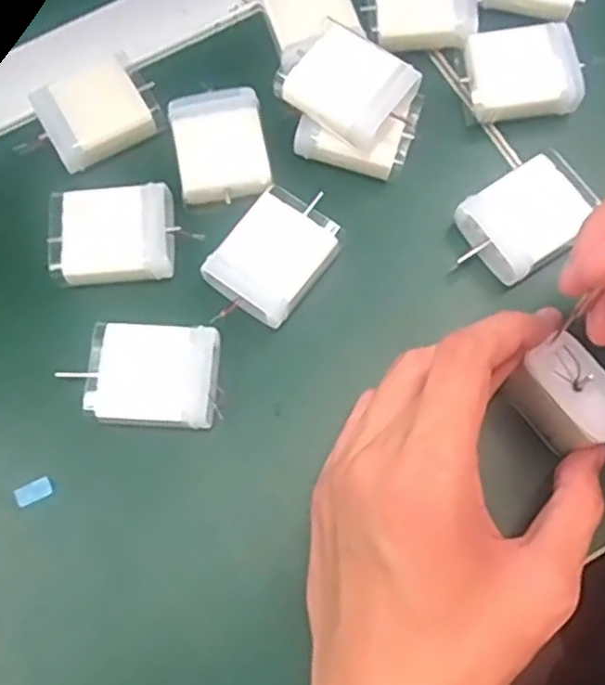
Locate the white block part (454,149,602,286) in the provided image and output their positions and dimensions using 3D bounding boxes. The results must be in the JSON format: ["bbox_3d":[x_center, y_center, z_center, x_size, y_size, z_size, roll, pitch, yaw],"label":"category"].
[{"bbox_3d":[0.101,-0.056,0.322,0.058,0.021,0.041,-38,74,-9],"label":"white block part"}]

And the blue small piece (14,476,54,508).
[{"bbox_3d":[-0.111,0.061,0.298,0.015,0.004,0.008,-25,73,-5],"label":"blue small piece"}]

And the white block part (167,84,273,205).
[{"bbox_3d":[-0.038,-0.090,0.333,0.041,0.013,0.054,-12,72,-1],"label":"white block part"}]

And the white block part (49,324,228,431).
[{"bbox_3d":[-0.065,0.015,0.303,0.060,0.016,0.042,1,72,3],"label":"white block part"}]

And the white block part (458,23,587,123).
[{"bbox_3d":[0.102,-0.125,0.342,0.050,0.022,0.042,0,72,3],"label":"white block part"}]

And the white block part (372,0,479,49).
[{"bbox_3d":[0.058,-0.162,0.353,0.048,0.018,0.043,-2,72,2],"label":"white block part"}]

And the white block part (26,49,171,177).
[{"bbox_3d":[-0.095,-0.107,0.338,0.056,0.011,0.043,-30,73,-7],"label":"white block part"}]

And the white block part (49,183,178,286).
[{"bbox_3d":[-0.083,-0.047,0.322,0.053,0.013,0.042,-5,72,1],"label":"white block part"}]

